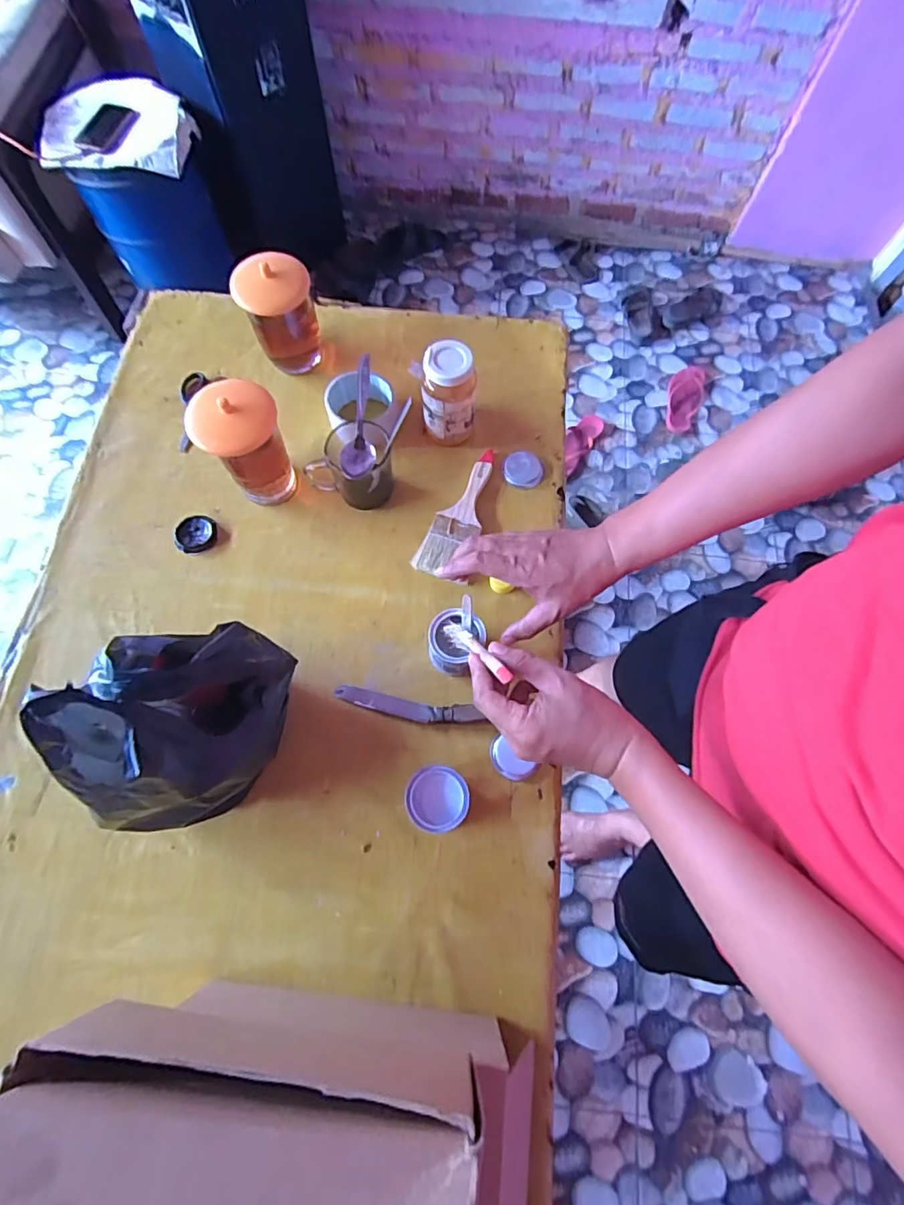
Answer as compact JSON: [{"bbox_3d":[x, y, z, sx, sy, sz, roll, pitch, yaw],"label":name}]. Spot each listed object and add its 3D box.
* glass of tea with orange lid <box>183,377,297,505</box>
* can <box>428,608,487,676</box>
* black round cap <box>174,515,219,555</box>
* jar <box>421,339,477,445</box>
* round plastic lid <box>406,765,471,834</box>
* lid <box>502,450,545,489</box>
[{"bbox_3d":[-0.221,-0.165,0.586,0.081,0.137,0.079,-17,71,-7],"label":"glass of tea with orange lid"},{"bbox_3d":[0.004,0.042,0.559,0.055,0.051,0.058,0,70,-1],"label":"can"},{"bbox_3d":[-0.298,-0.080,0.622,0.046,0.014,0.048,0,70,-1],"label":"black round cap"},{"bbox_3d":[-0.003,-0.240,0.629,0.059,0.108,0.056,0,70,-1],"label":"jar"},{"bbox_3d":[-0.013,0.177,0.484,0.056,0.009,0.055,35,72,10],"label":"round plastic lid"},{"bbox_3d":[0.088,-0.166,0.664,0.049,0.007,0.050,0,70,-1],"label":"lid"}]

